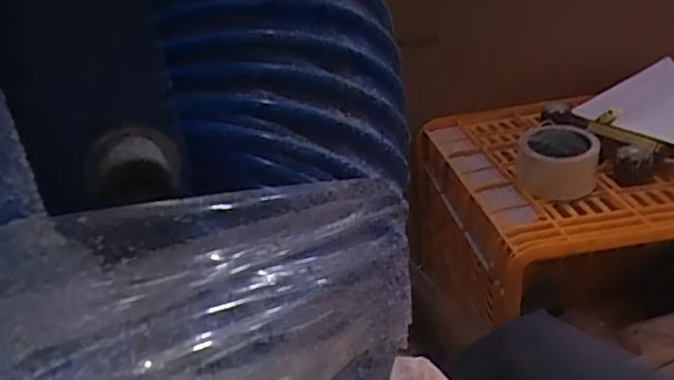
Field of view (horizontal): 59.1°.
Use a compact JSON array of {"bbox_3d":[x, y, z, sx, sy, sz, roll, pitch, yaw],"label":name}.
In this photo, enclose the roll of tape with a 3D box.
[{"bbox_3d":[0.282,-0.039,0.763,0.093,0.064,0.109,3,29,19],"label":"roll of tape"}]

